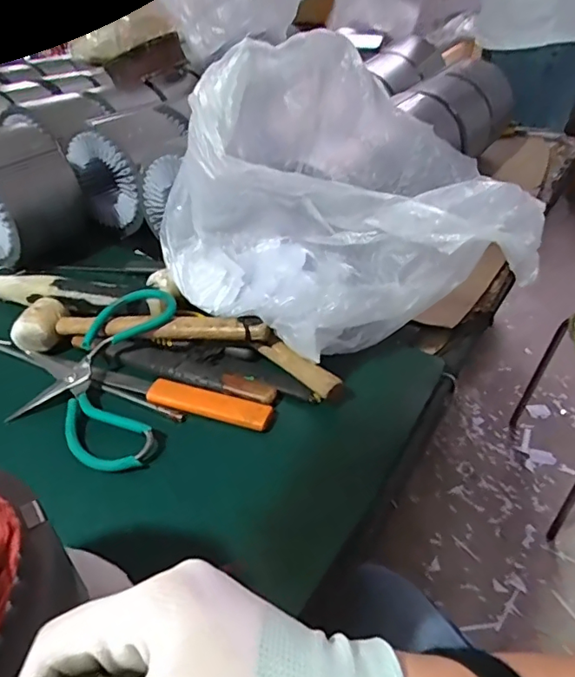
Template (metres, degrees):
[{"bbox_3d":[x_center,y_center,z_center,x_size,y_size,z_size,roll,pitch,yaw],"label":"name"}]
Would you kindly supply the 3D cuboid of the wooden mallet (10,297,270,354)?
[{"bbox_3d":[-0.146,-0.009,0.523,0.256,0.044,0.056,8,41,9],"label":"wooden mallet"}]

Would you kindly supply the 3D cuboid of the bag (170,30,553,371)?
[{"bbox_3d":[0.041,-0.128,0.486,0.309,0.221,0.189,-5,40,-6],"label":"bag"}]

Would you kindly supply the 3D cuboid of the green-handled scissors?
[{"bbox_3d":[-0.169,0.031,0.477,0.133,0.050,0.184,-6,40,-7],"label":"green-handled scissors"}]

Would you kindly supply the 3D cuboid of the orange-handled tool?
[{"bbox_3d":[-0.100,0.055,0.485,0.176,0.014,0.027,12,42,14],"label":"orange-handled tool"}]

